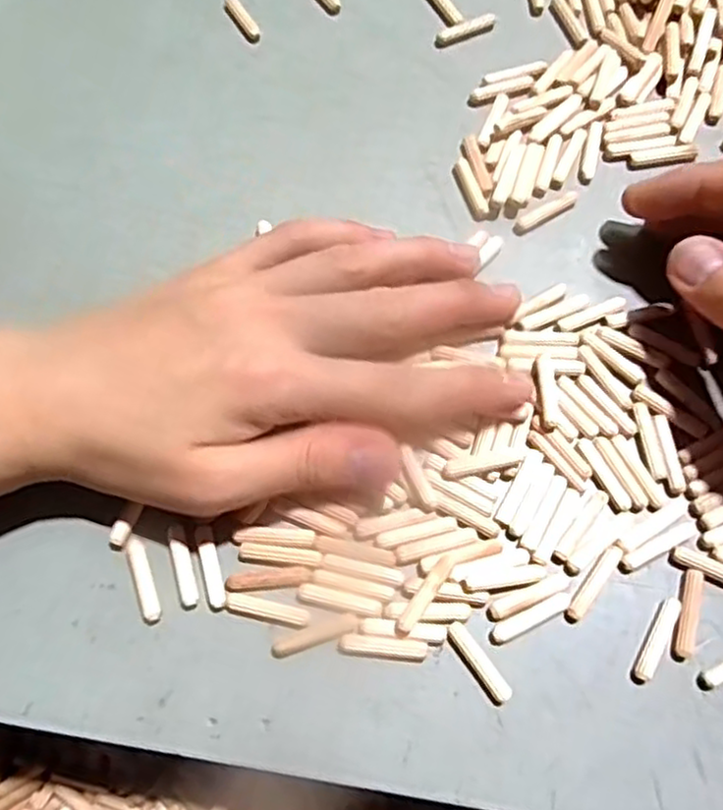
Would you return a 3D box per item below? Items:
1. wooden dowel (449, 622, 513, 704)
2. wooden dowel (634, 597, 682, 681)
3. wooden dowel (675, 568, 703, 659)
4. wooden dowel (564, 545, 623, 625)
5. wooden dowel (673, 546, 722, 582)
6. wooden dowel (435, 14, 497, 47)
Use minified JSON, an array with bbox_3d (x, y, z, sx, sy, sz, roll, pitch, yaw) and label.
[{"bbox_3d":[0.041,0.087,0.239,0.007,0.005,0.029,-35,74,-10],"label":"wooden dowel"},{"bbox_3d":[0.101,0.080,0.239,0.006,0.006,0.029,28,74,10],"label":"wooden dowel"},{"bbox_3d":[0.113,0.071,0.240,0.007,0.004,0.029,15,72,6],"label":"wooden dowel"},{"bbox_3d":[0.081,0.062,0.244,0.006,0.004,0.031,37,76,12],"label":"wooden dowel"},{"bbox_3d":[0.124,0.058,0.245,0.030,0.004,0.007,22,73,8],"label":"wooden dowel"},{"bbox_3d":[0.049,-0.175,0.327,0.030,0.004,0.005,-21,72,-6],"label":"wooden dowel"}]

